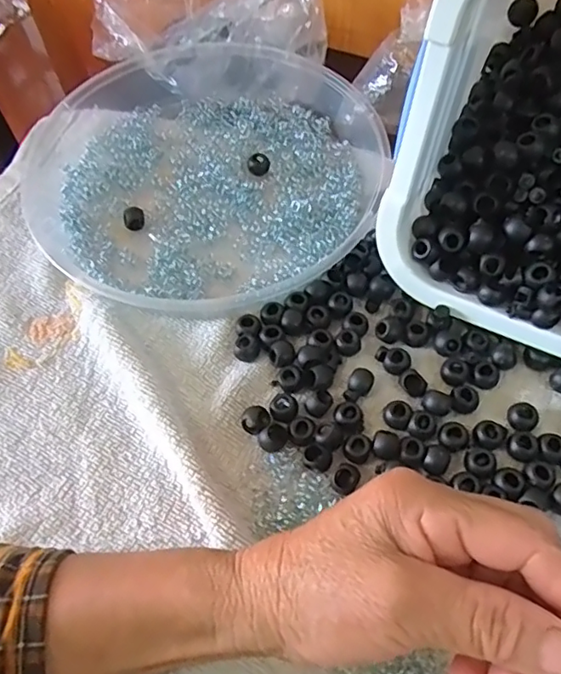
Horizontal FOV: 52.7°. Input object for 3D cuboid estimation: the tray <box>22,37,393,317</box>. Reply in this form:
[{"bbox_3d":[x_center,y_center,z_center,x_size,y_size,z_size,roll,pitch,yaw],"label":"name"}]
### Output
[{"bbox_3d":[-0.052,-0.125,0.392,0.238,0.035,0.240,-22,62,-8],"label":"tray"}]

